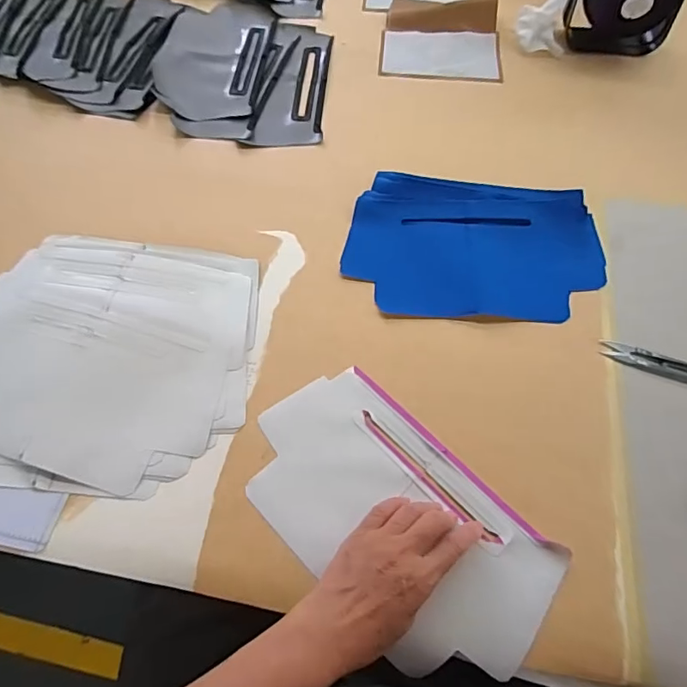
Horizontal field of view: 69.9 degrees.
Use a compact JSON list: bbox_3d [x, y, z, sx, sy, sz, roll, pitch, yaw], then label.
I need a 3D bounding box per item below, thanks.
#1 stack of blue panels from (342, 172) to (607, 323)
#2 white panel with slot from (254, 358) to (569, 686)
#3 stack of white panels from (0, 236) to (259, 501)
[{"bbox_3d":[0.159,-0.120,0.595,0.299,0.028,0.194,6,61,1],"label":"stack of blue panels"},{"bbox_3d":[0.041,0.152,0.440,0.158,0.009,0.288,-41,67,-21],"label":"white panel with slot"},{"bbox_3d":[-0.258,0.004,0.513,0.314,0.017,0.288,5,61,1],"label":"stack of white panels"}]

